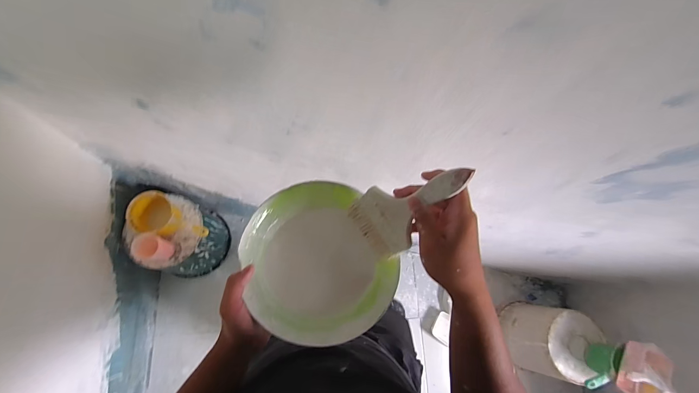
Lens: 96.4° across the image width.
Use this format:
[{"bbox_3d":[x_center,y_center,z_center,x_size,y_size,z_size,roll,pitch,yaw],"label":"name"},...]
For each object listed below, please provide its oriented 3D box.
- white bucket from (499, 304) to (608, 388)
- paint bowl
[{"bbox_3d":[0.887,0.631,1.384,0.277,0.374,0.277,0,74,-2],"label":"white bucket"},{"bbox_3d":[-0.045,0.093,0.436,0.185,0.056,0.208,-30,77,-10],"label":"paint bowl"}]

